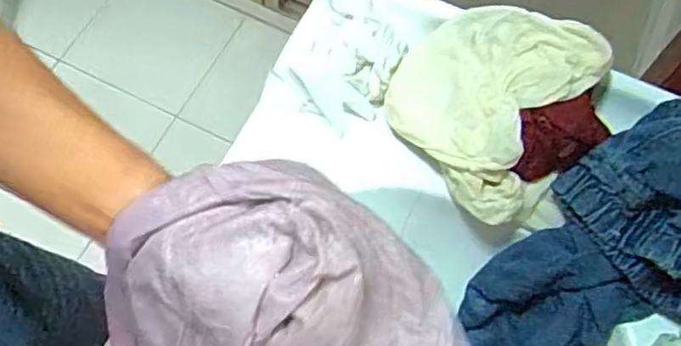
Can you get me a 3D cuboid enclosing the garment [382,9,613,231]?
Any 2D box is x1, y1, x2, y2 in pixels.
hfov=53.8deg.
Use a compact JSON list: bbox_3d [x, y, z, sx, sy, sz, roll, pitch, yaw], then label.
[{"bbox_3d":[0.112,-0.054,0.524,0.149,0.069,0.150,25,67,9],"label":"garment"}]

